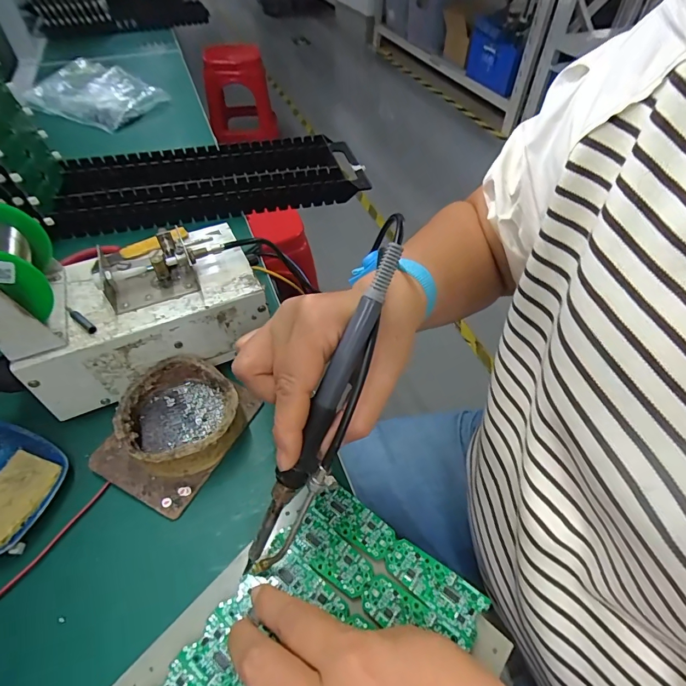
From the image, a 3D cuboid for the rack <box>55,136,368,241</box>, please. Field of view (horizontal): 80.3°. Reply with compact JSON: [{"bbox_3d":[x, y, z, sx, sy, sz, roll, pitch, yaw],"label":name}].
[{"bbox_3d":[-0.166,-0.219,0.538,0.382,0.033,0.145,-12,51,-10],"label":"rack"}]

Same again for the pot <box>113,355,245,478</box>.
[{"bbox_3d":[-0.121,0.055,0.306,0.083,0.036,0.080,0,50,0],"label":"pot"}]

